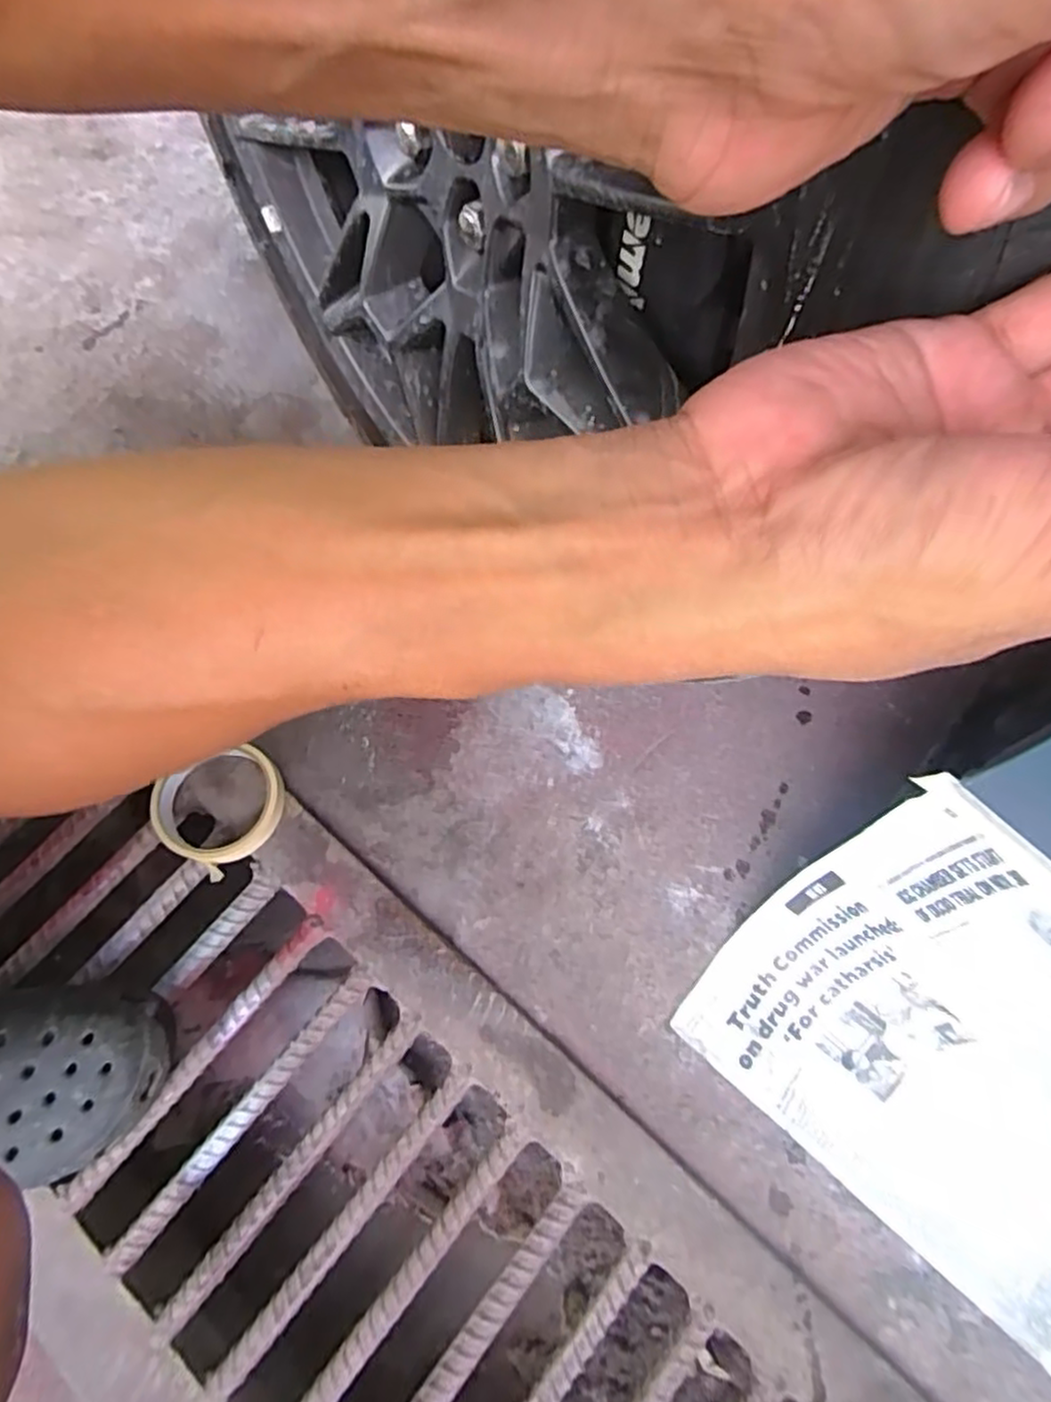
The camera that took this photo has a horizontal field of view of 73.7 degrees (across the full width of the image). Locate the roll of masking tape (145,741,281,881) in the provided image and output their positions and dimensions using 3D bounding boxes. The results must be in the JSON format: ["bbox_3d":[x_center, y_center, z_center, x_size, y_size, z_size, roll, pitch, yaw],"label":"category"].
[{"bbox_3d":[-0.224,0.077,0.520,0.087,0.022,0.090,1,67,-2],"label":"roll of masking tape"}]

